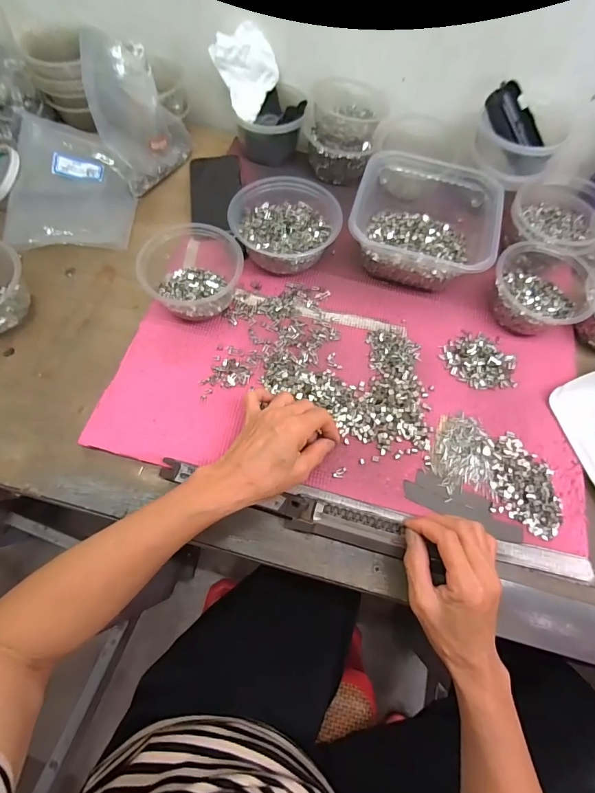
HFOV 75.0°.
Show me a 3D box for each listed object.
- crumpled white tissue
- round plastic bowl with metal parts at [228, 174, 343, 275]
[{"bbox_3d":[-0.075,-0.458,0.546,0.075,0.072,0.086,35,68,12],"label":"crumpled white tissue"},{"bbox_3d":[-0.019,-0.217,0.492,0.124,0.067,0.114,1,65,-3],"label":"round plastic bowl with metal parts"}]

